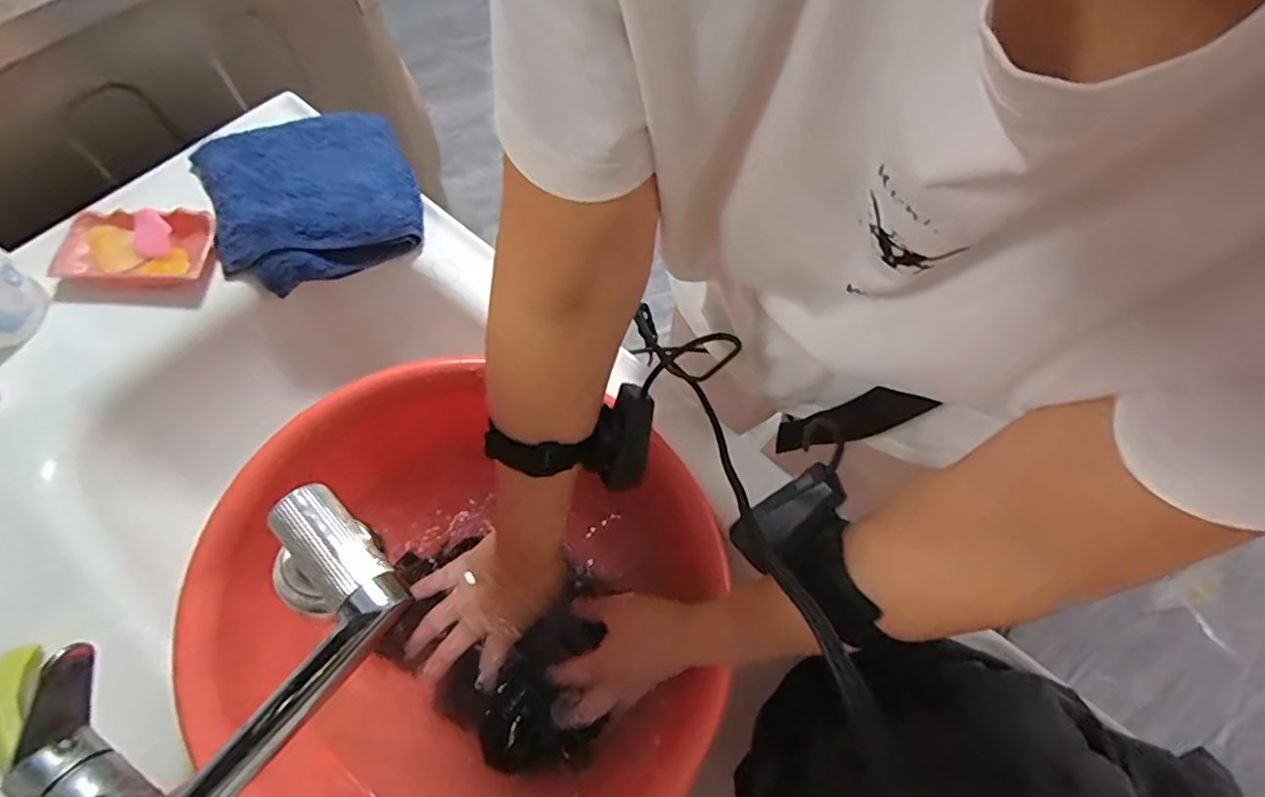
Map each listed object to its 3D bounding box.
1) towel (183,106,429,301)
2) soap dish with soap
[{"bbox_3d":[-0.311,-0.199,0.591,0.191,0.039,0.184,-18,67,-9],"label":"towel"},{"bbox_3d":[-0.449,-0.136,0.555,0.119,0.031,0.073,1,65,-1],"label":"soap dish with soap"}]

